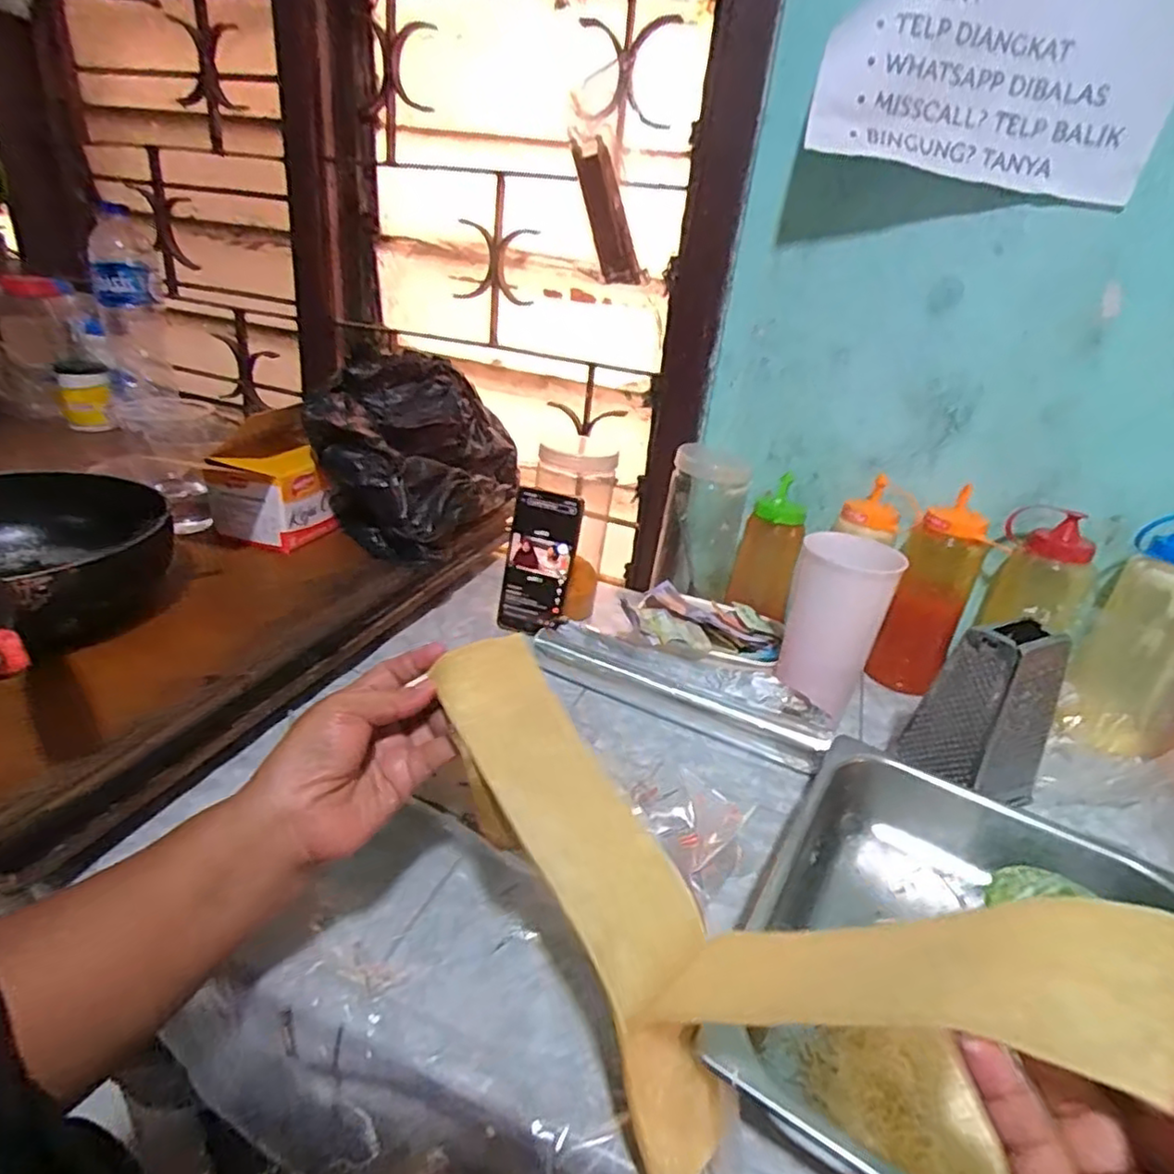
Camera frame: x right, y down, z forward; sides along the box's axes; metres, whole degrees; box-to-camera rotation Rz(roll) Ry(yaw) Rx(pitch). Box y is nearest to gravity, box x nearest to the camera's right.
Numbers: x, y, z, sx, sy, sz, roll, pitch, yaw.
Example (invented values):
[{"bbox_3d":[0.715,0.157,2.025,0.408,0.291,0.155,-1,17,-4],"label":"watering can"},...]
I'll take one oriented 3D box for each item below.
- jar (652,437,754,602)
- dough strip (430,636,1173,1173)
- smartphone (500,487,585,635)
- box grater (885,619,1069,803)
[{"bbox_3d":[0.136,-0.070,0.800,0.091,0.171,0.081,10,26,6],"label":"jar"},{"bbox_3d":[0.038,0.150,0.322,0.338,0.191,0.089,28,32,36],"label":"dough strip"},{"bbox_3d":[-0.054,-0.027,0.757,0.080,0.160,0.016,10,12,7],"label":"smartphone"},{"bbox_3d":[0.352,0.106,0.584,0.099,0.152,0.079,-7,29,-27],"label":"box grater"}]

